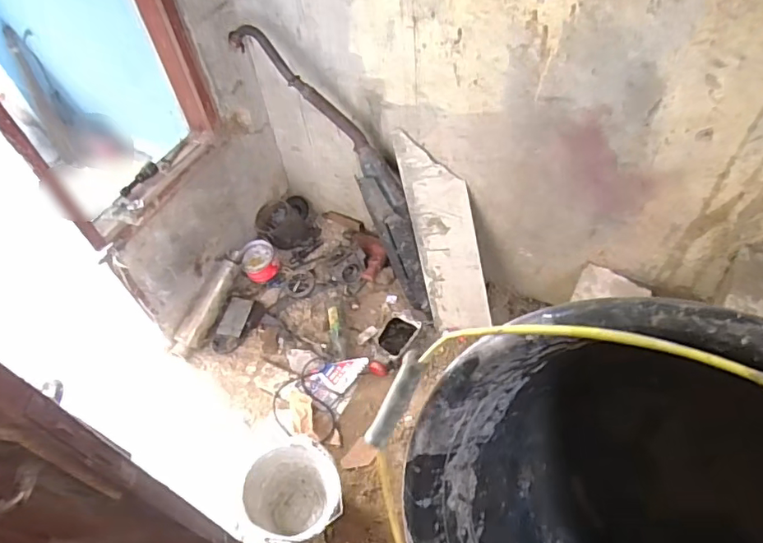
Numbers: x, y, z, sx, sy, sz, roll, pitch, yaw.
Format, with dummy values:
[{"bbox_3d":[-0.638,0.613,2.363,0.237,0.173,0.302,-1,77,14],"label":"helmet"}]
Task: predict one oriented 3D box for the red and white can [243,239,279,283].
[{"bbox_3d":[-0.420,-0.027,1.846,0.122,0.102,0.131,-17,53,-8],"label":"red and white can"}]

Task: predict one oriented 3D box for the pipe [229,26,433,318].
[{"bbox_3d":[-0.084,-0.287,1.568,0.180,0.226,0.997,-37,101,-21],"label":"pipe"}]

